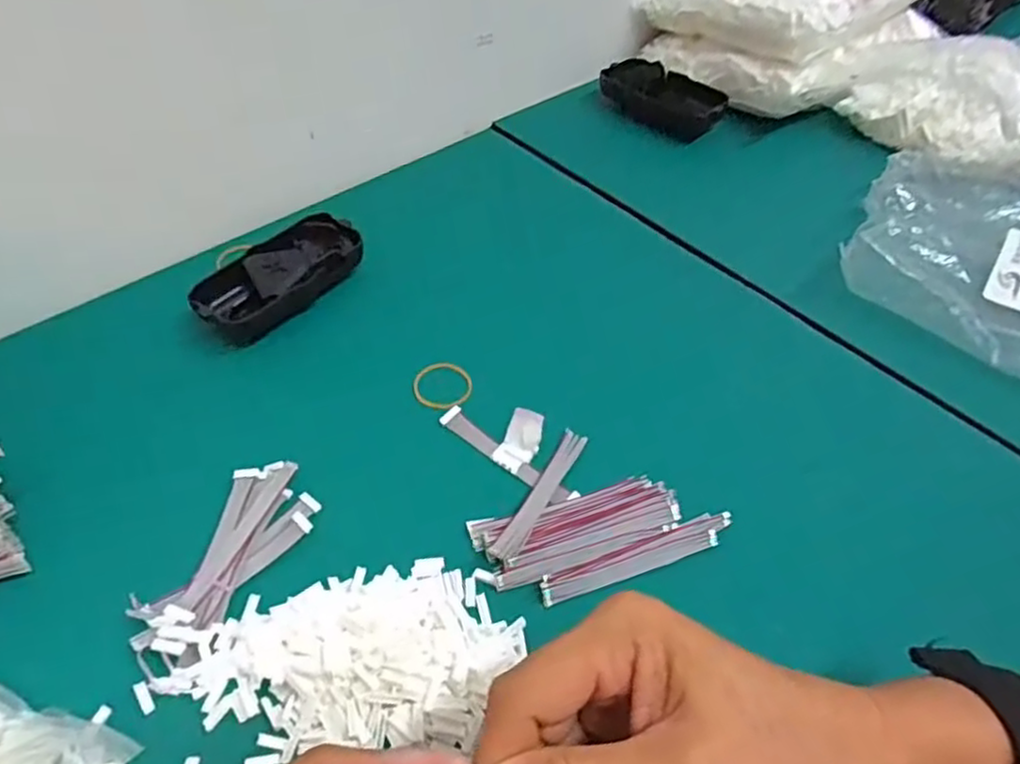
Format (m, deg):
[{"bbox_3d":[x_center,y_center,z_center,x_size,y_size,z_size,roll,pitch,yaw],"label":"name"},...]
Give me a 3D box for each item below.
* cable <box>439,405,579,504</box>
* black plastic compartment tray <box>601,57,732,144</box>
[{"bbox_3d":[0.003,0.031,0.365,0.085,0.021,0.027,34,57,26],"label":"cable"},{"bbox_3d":[0.130,-0.245,0.587,0.061,0.030,0.105,-31,55,-24],"label":"black plastic compartment tray"}]

